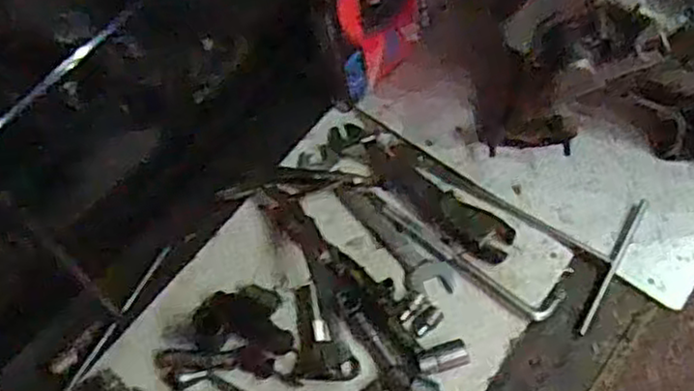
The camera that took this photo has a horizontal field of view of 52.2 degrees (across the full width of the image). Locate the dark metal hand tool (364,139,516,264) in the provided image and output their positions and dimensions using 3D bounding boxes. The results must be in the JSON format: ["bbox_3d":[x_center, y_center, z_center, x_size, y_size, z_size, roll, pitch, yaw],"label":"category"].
[{"bbox_3d":[0.112,0.000,0.887,0.215,0.020,0.069,36,67,17],"label":"dark metal hand tool"}]

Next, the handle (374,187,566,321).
[{"bbox_3d":[0.139,0.070,0.858,0.255,0.016,0.050,31,66,15],"label":"handle"}]

